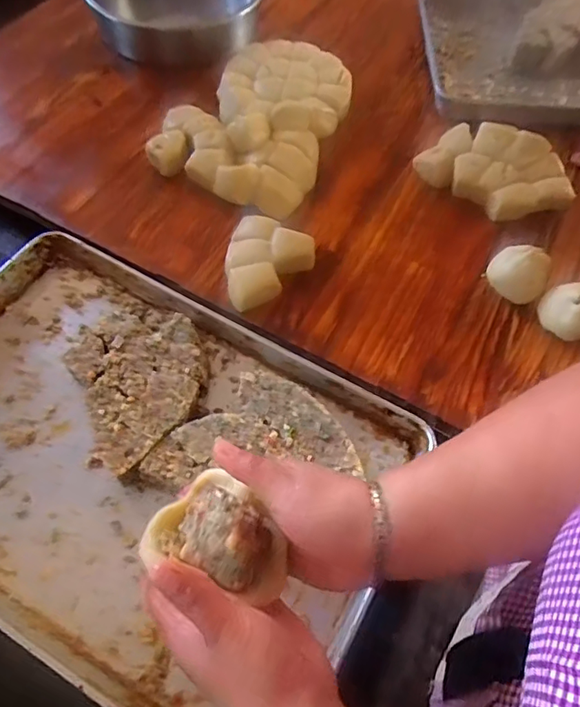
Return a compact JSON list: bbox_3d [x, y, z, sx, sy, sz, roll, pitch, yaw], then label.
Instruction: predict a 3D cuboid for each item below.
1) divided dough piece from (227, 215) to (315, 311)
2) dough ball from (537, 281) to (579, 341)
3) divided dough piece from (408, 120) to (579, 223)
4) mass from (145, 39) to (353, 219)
[{"bbox_3d":[-0.044,-0.127,0.691,0.118,0.068,0.133,37,65,17],"label":"divided dough piece"},{"bbox_3d":[0.356,-0.053,0.660,0.065,0.062,0.074,-36,68,-21],"label":"dough ball"},{"bbox_3d":[0.310,-0.275,0.780,0.220,0.067,0.122,35,64,16],"label":"divided dough piece"},{"bbox_3d":[-0.027,-0.380,0.844,0.252,0.053,0.361,30,63,14],"label":"mass"}]

